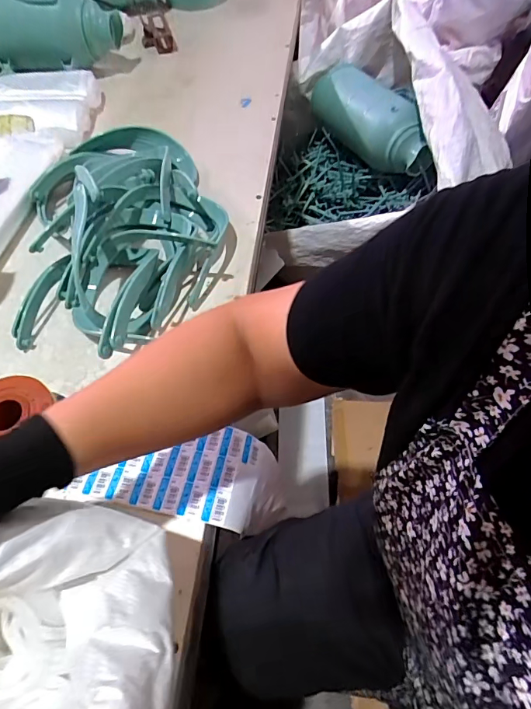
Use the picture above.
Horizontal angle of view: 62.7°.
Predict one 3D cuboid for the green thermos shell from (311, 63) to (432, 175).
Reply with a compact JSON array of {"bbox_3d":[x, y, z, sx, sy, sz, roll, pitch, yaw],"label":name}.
[{"bbox_3d":[0.263,-0.556,1.050,0.148,0.156,0.374,-20,59,-11],"label":"green thermos shell"}]

